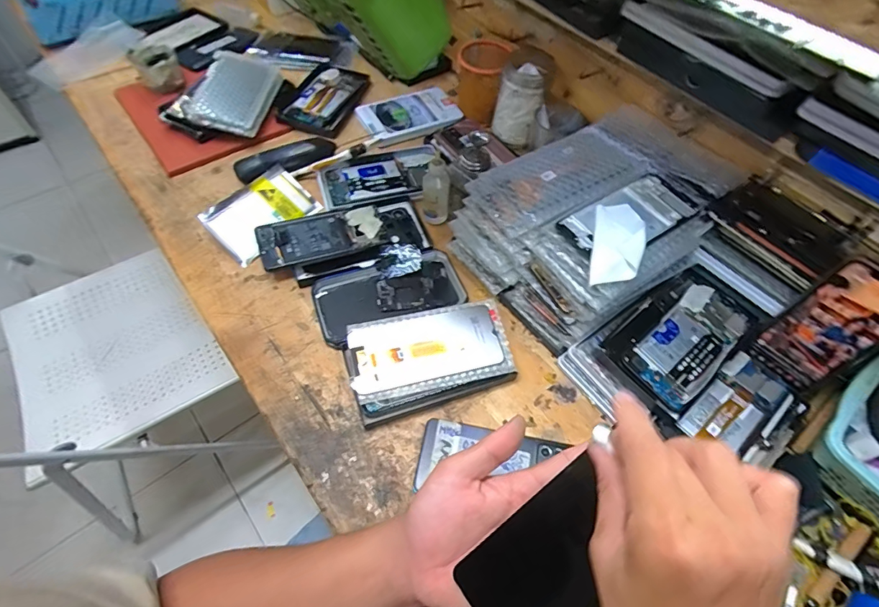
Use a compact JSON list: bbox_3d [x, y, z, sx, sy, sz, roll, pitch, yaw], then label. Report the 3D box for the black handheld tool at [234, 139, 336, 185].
[{"bbox_3d":[-0.221,-0.209,0.630,0.140,0.033,0.040,-24,62,-18],"label":"black handheld tool"}]

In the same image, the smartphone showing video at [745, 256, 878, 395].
[{"bbox_3d":[0.387,0.026,0.433,0.012,0.143,0.073,-28,62,-38],"label":"smartphone showing video"}]

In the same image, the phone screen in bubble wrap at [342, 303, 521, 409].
[{"bbox_3d":[-0.009,0.049,0.475,0.172,0.010,0.091,-11,66,-10],"label":"phone screen in bubble wrap"}]

